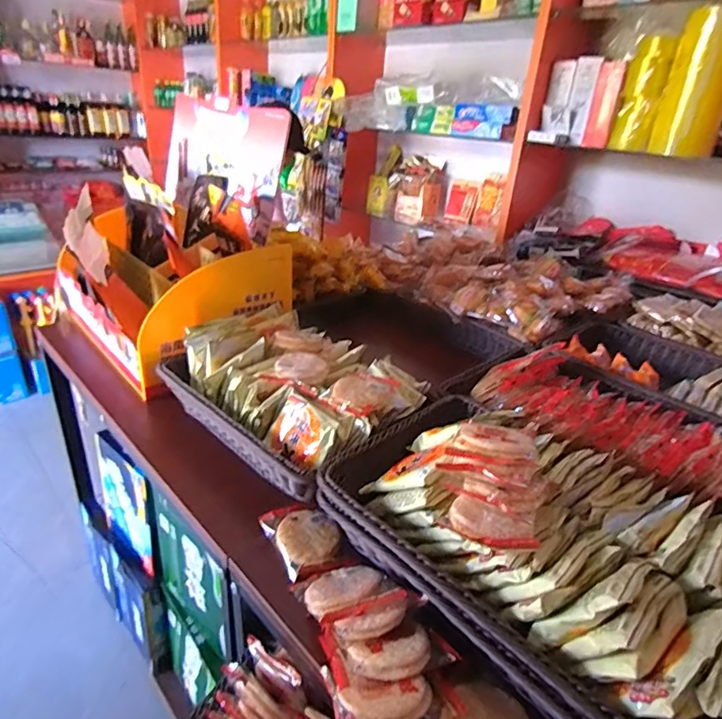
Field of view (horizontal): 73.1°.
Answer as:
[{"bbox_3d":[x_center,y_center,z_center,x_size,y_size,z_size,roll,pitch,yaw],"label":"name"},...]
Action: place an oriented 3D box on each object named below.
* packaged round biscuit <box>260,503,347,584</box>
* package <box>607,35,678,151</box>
[{"bbox_3d":[-0.068,0.212,0.583,0.075,0.015,0.098,-11,30,-29],"label":"packaged round biscuit"},{"bbox_3d":[0.765,-0.721,1.331,0.081,0.267,0.083,11,26,12],"label":"package"}]

